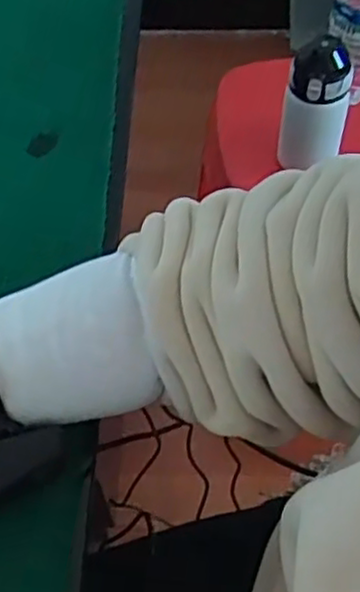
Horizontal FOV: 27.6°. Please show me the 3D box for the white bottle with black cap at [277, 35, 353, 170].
[{"bbox_3d":[0.160,-0.223,0.859,0.073,0.157,0.063,11,58,8],"label":"white bottle with black cap"}]

